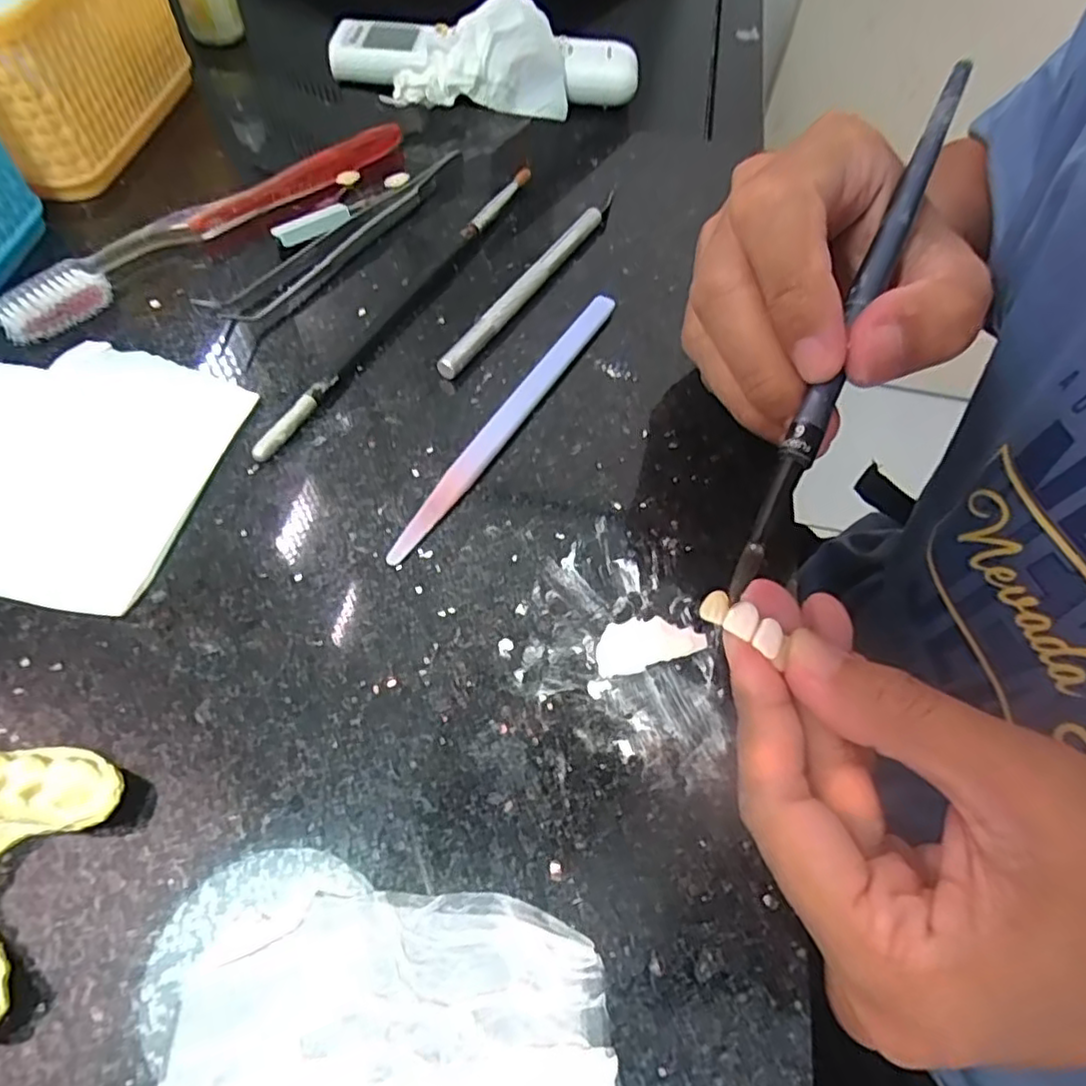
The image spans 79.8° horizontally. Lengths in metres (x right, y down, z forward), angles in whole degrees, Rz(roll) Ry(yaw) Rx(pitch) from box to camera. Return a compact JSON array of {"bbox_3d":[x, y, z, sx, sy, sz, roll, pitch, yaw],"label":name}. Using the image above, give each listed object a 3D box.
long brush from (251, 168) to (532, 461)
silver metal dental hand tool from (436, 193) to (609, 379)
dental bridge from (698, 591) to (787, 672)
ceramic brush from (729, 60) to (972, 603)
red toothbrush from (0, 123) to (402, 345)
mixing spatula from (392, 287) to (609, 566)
[{"bbox_3d":[-0.050,-0.099,0.254,0.007,0.010,0.187,24,59,11],"label":"long brush"},{"bbox_3d":[-0.001,-0.110,0.265,0.008,0.009,0.137,28,60,13],"label":"silver metal dental hand tool"},{"bbox_3d":[0.049,0.019,0.157,0.021,0.004,0.008,33,61,18],"label":"dental bridge"},{"bbox_3d":[0.082,-0.059,0.169,0.008,0.007,0.160,24,81,11],"label":"ceramic brush"},{"bbox_3d":[-0.132,-0.137,0.269,0.016,0.015,0.187,35,62,17],"label":"red toothbrush"},{"bbox_3d":[-0.010,-0.046,0.226,0.009,0.005,0.138,28,60,13],"label":"mixing spatula"}]

